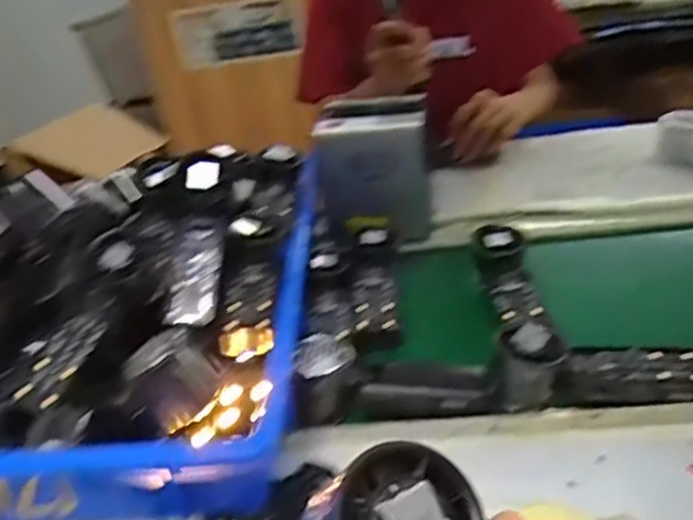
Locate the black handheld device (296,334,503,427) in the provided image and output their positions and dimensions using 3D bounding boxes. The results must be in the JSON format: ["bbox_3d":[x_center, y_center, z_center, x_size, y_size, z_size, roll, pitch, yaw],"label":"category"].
[{"bbox_3d":[0.037,0.103,0.554,0.153,0.054,0.058,-2,26,15],"label":"black handheld device"}]

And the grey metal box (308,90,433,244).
[{"bbox_3d":[0.036,-0.107,0.829,0.127,0.144,0.088,-3,26,14],"label":"grey metal box"}]

